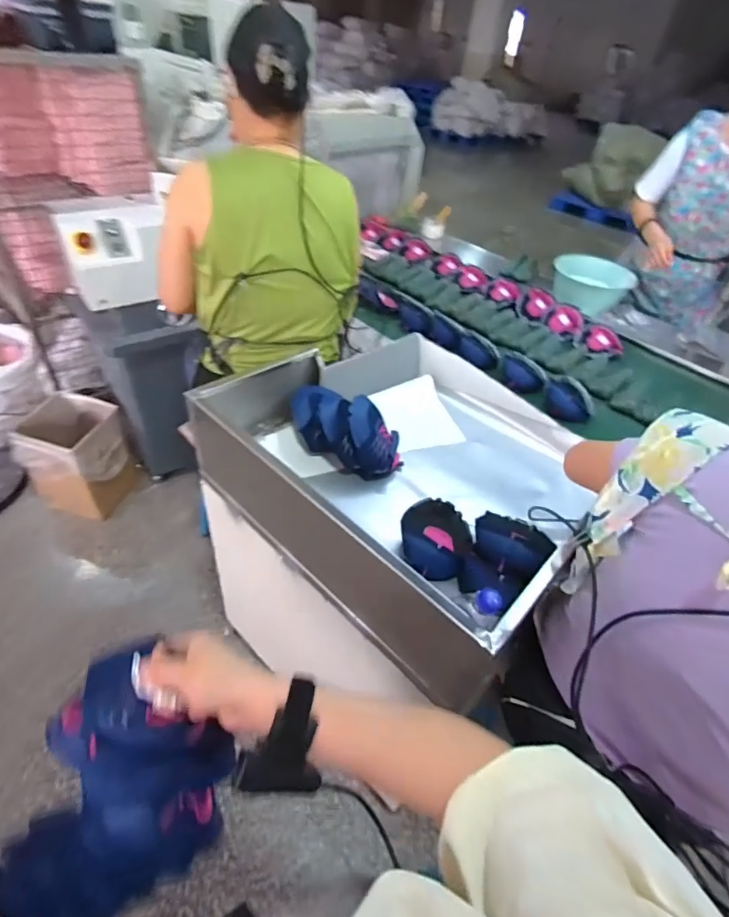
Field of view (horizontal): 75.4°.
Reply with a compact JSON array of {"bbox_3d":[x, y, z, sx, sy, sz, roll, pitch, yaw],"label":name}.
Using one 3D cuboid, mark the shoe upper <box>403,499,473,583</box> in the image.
[{"bbox_3d":[0.140,0.144,0.902,0.130,0.057,0.181,24,45,17],"label":"shoe upper"}]

